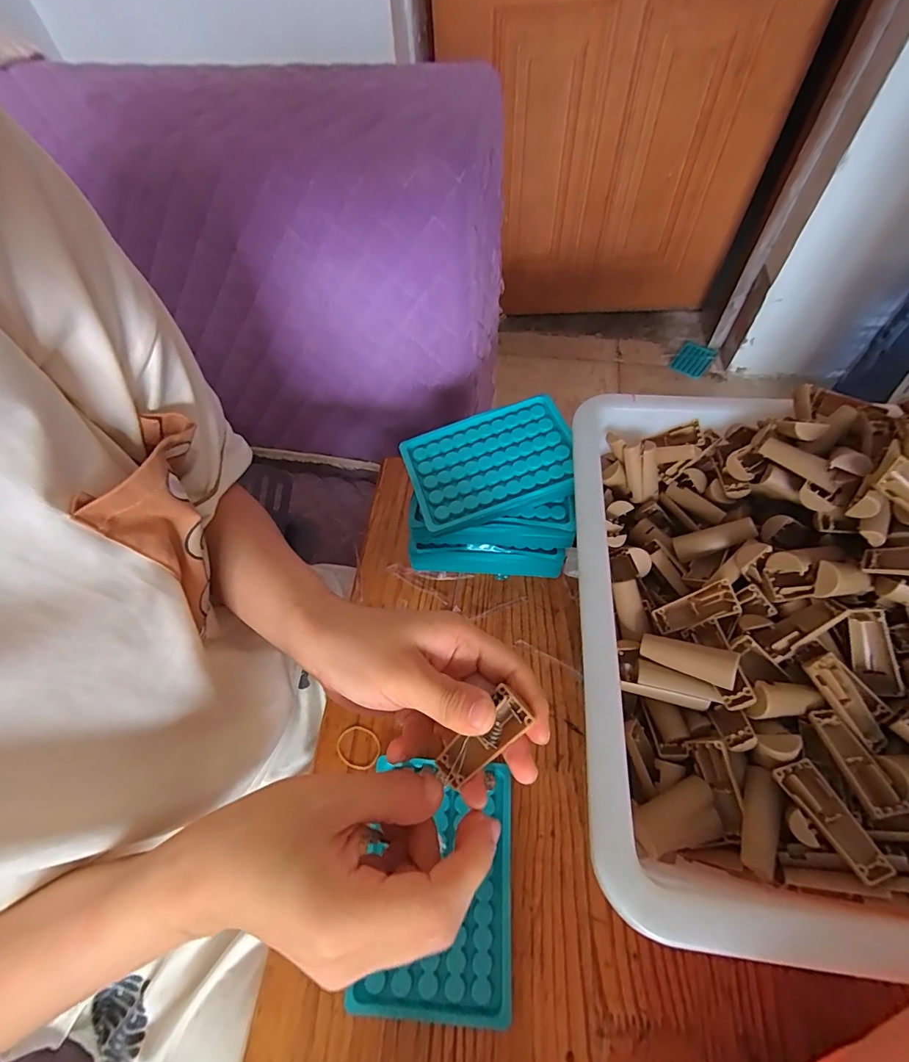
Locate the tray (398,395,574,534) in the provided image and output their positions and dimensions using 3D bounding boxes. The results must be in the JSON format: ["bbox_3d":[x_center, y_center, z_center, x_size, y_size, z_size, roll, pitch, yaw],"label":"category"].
[{"bbox_3d":[0.028,-0.055,0.360,0.128,0.016,0.093,-14,58,-5],"label":"tray"}]

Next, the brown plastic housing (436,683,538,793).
[{"bbox_3d":[0.011,0.095,0.207,0.049,0.008,0.016,-47,63,6],"label":"brown plastic housing"}]

